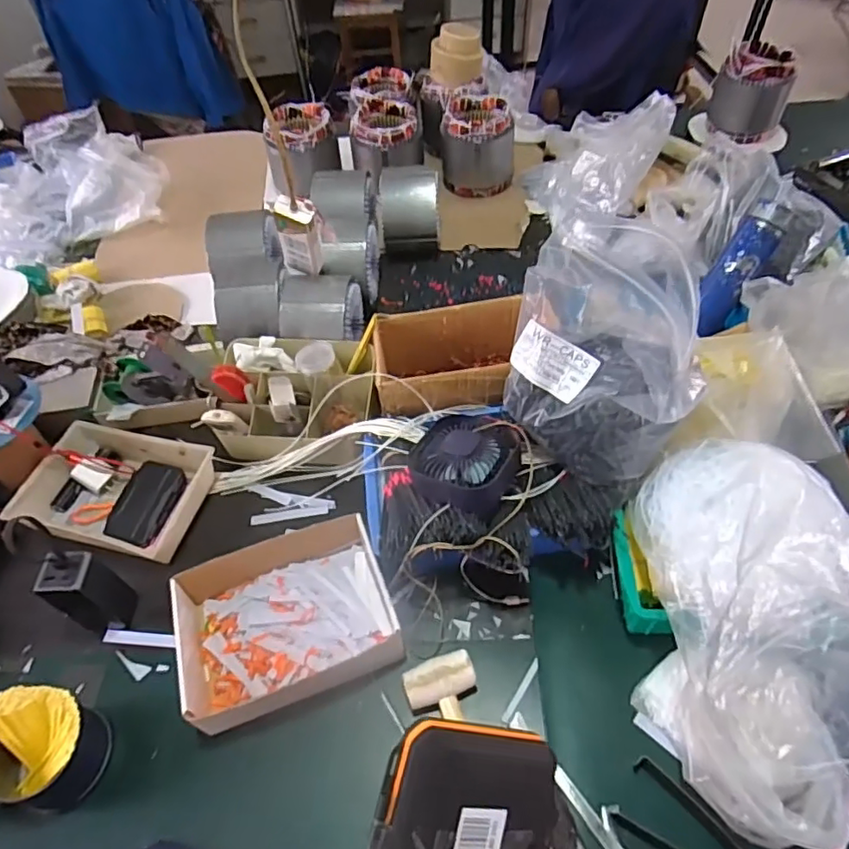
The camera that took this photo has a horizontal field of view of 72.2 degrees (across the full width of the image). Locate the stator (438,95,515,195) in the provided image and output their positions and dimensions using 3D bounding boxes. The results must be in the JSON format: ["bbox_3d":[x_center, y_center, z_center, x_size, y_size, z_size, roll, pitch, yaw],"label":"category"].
[{"bbox_3d":[0.118,-0.606,1.277,0.157,0.160,0.150,2,52,5],"label":"stator"}]

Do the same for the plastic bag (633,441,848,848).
[{"bbox_3d":[0.351,0.183,0.578,0.220,0.249,0.369,2,52,5],"label":"plastic bag"}]

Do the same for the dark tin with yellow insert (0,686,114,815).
[{"bbox_3d":[-0.404,0.344,0.618,0.101,0.094,0.098,3,52,6],"label":"dark tin with yellow insert"}]

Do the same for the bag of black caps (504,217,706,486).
[{"bbox_3d":[0.209,-0.081,0.658,0.211,0.236,0.181,9,52,8],"label":"bag of black caps"}]

